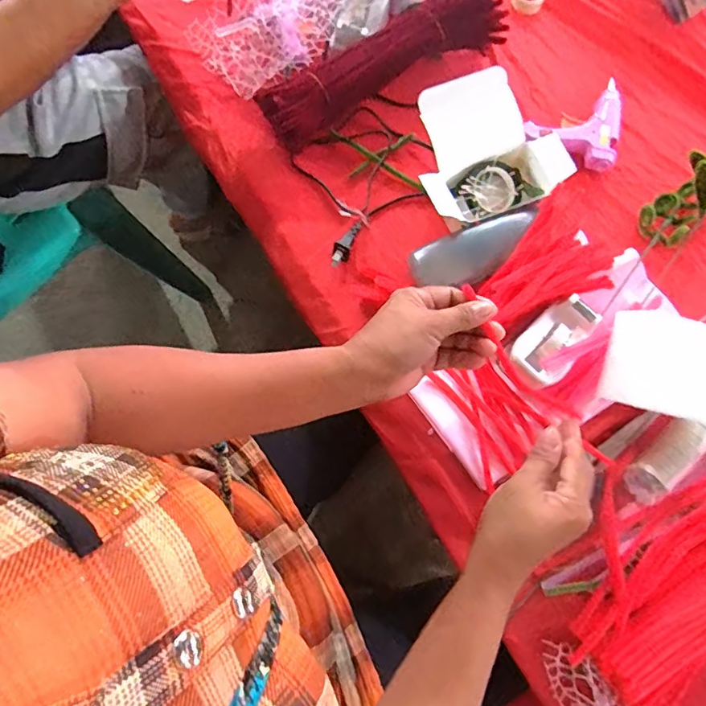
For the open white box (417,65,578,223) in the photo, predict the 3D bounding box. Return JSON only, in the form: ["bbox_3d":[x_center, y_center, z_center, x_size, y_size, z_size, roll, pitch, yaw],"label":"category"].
[{"bbox_3d":[0.141,-0.213,0.526,0.162,0.072,0.135,-21,78,-6],"label":"open white box"}]

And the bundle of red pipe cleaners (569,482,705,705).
[{"bbox_3d":[0.330,0.191,0.442,0.296,0.055,0.122,-35,80,-9],"label":"bundle of red pipe cleaners"}]

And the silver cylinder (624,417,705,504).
[{"bbox_3d":[0.326,0.083,0.479,0.151,0.030,0.036,-42,81,-10],"label":"silver cylinder"}]

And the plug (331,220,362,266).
[{"bbox_3d":[-0.005,-0.117,0.520,0.015,0.022,0.054,25,77,5],"label":"plug"}]

